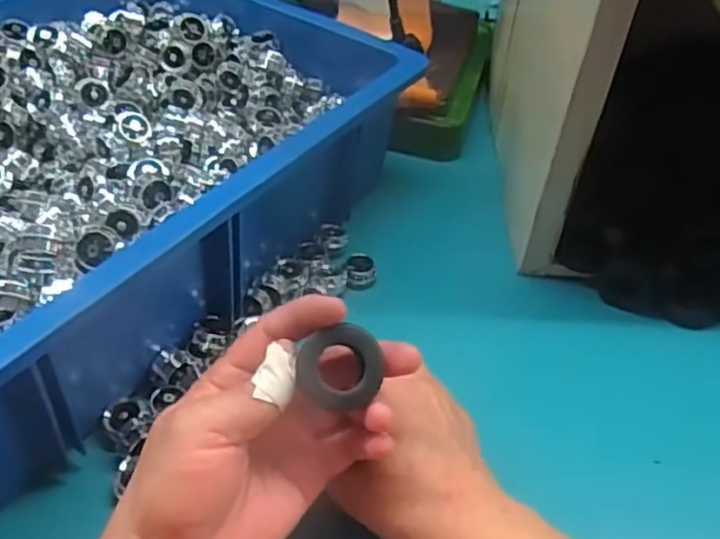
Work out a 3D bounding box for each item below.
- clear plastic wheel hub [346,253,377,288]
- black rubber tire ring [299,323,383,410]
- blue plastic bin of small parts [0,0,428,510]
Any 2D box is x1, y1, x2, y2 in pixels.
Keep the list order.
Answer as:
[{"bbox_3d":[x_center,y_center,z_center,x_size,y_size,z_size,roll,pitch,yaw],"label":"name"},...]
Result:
[{"bbox_3d":[0.001,0.002,0.479,0.020,0.014,0.022,3,46,-3],"label":"clear plastic wheel hub"},{"bbox_3d":[-0.008,0.041,0.298,0.034,0.007,0.034,0,82,0],"label":"black rubber tire ring"},{"bbox_3d":[-0.189,-0.081,0.459,0.304,0.111,0.447,29,50,20],"label":"blue plastic bin of small parts"}]

